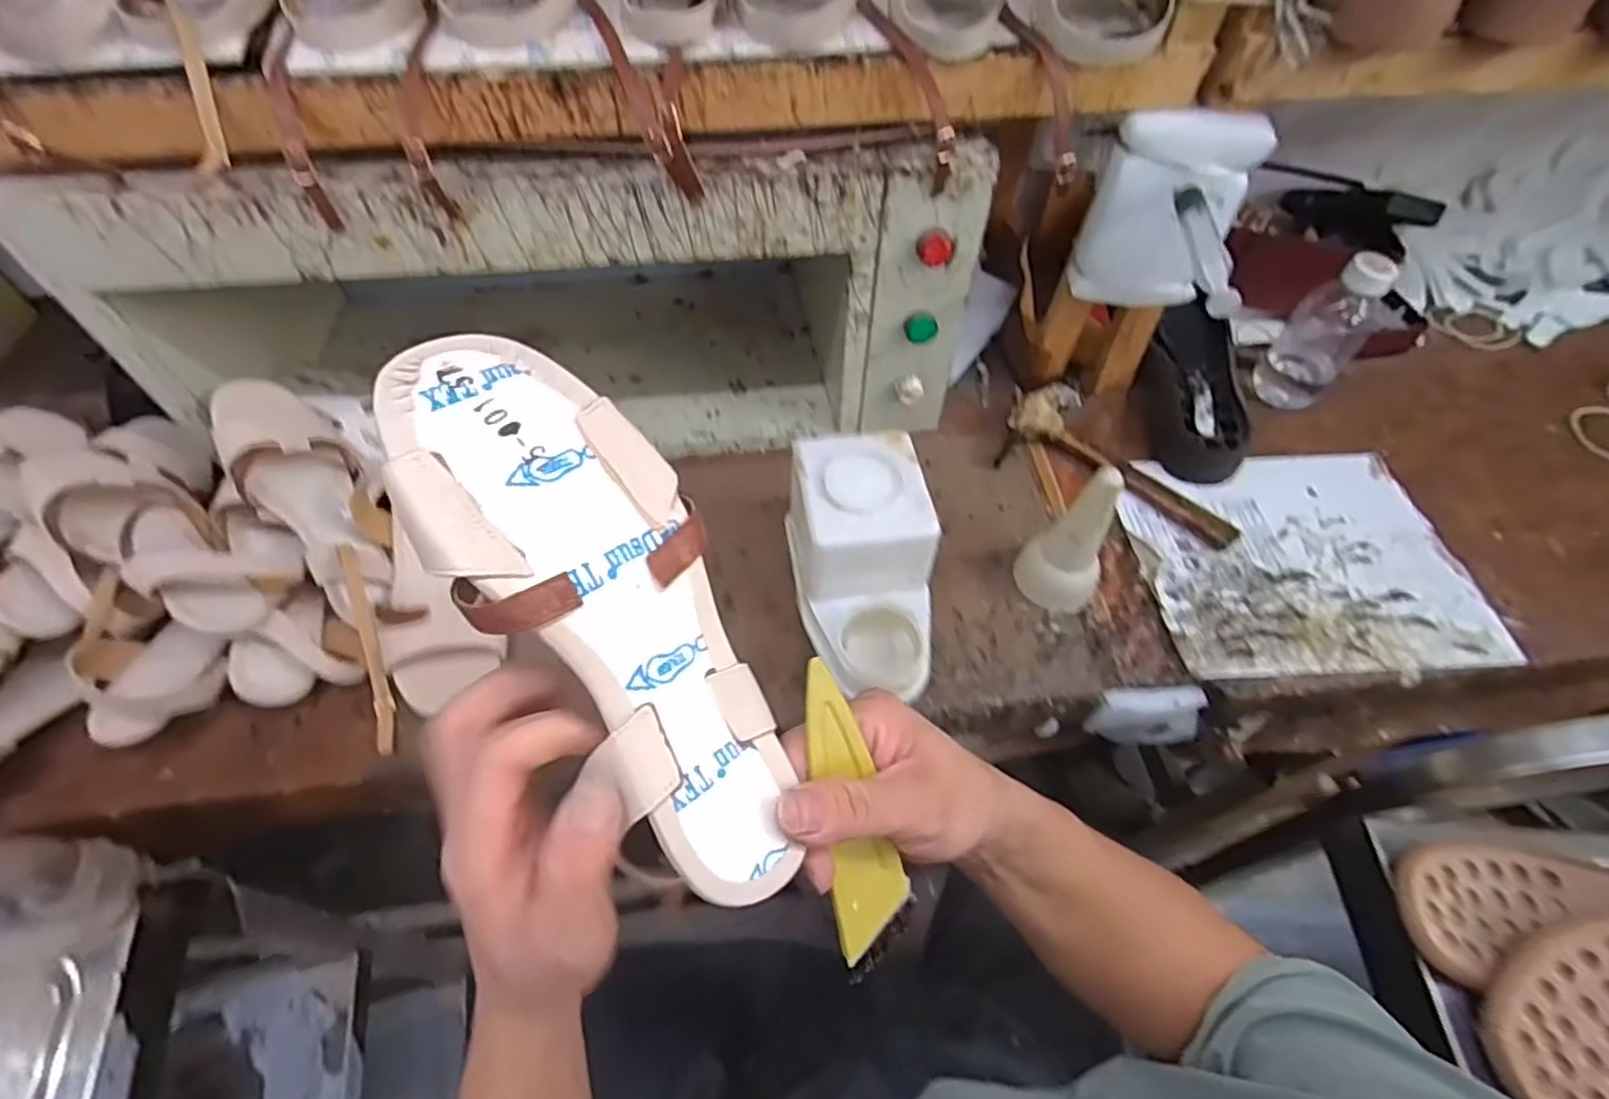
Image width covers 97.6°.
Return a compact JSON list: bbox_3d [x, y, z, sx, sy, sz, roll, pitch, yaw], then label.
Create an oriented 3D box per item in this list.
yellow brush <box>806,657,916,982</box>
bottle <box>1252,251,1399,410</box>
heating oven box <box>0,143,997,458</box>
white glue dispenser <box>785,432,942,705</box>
[{"bbox_3d":[0.022,0.110,0.288,0.033,0.010,0.135,-13,100,-11],"label":"yellow brush"},{"bbox_3d":[0.525,-0.223,0.708,0.069,0.158,0.055,39,62,22],"label":"bottle"},{"bbox_3d":[-0.228,-0.292,0.682,0.690,0.282,0.324,-6,55,-6],"label":"heating oven box"},{"bbox_3d":[0.050,0.013,0.566,0.106,0.113,0.194,-10,56,-9],"label":"white glue dispenser"}]

